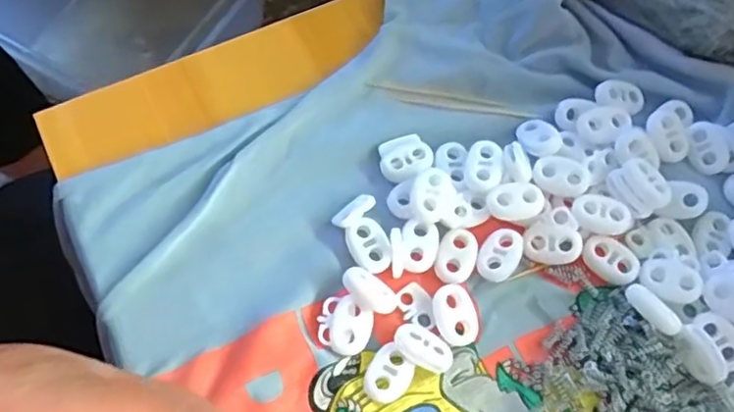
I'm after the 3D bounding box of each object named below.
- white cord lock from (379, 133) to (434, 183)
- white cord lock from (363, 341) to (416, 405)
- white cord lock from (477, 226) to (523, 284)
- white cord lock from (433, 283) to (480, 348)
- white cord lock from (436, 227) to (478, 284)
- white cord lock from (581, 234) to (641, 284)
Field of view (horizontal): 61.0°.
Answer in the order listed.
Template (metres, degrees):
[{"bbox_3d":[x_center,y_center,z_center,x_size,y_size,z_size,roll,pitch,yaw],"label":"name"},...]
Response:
[{"bbox_3d":[0.016,-0.020,0.256,0.022,0.004,0.019,-22,69,-10],"label":"white cord lock"},{"bbox_3d":[0.007,0.060,0.220,0.016,0.004,0.019,39,72,14],"label":"white cord lock"},{"bbox_3d":[0.052,0.019,0.239,0.015,0.004,0.023,35,71,13],"label":"white cord lock"},{"bbox_3d":[0.033,0.041,0.230,0.015,0.006,0.022,-17,68,-8],"label":"white cord lock"},{"bbox_3d":[0.035,0.020,0.240,0.015,0.005,0.024,19,68,7],"label":"white cord lock"},{"bbox_3d":[0.094,0.021,0.241,0.022,0.004,0.015,31,70,12],"label":"white cord lock"}]

